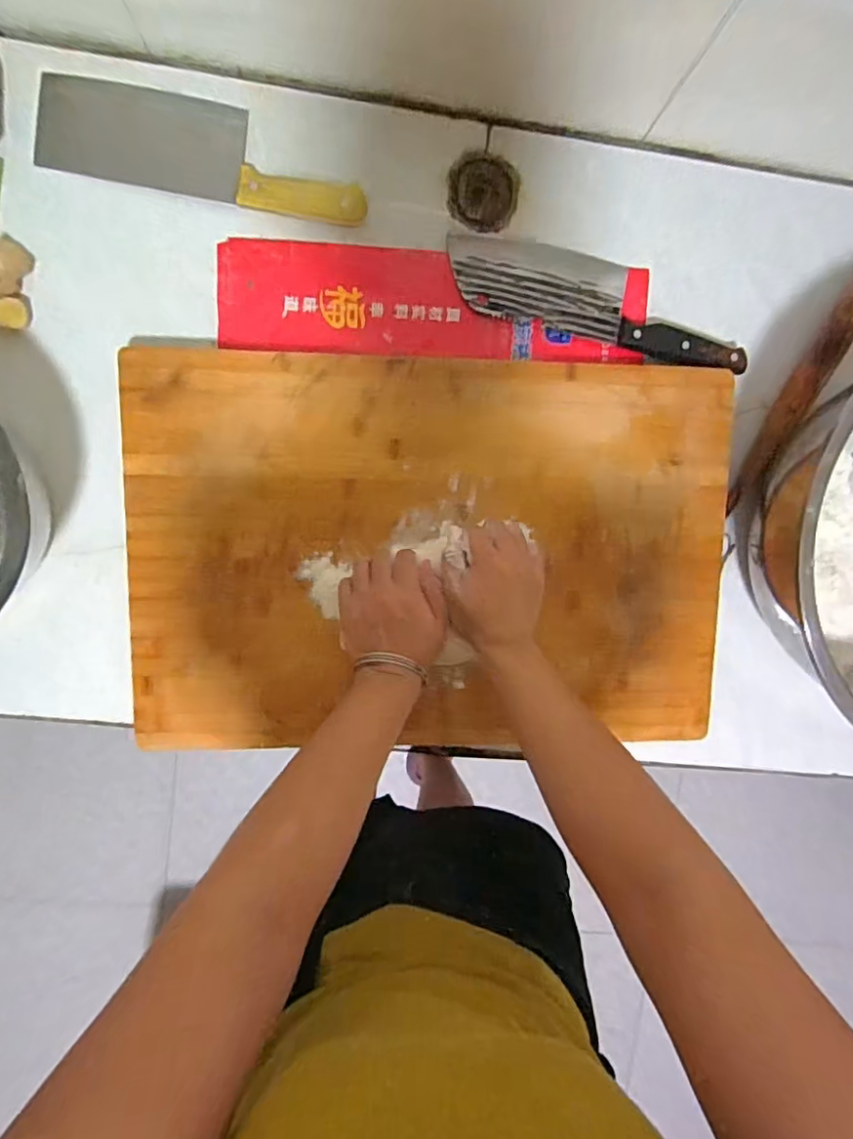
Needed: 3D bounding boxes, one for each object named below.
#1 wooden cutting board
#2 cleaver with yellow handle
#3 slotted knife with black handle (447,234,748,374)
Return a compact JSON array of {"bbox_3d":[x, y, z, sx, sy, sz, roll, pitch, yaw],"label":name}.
[{"bbox_3d":[0.009,-0.010,0.535,0.555,0.032,0.363,1,95,-3],"label":"wooden cutting board"},{"bbox_3d":[-0.195,-0.370,0.494,0.283,0.020,0.085,12,94,-4],"label":"cleaver with yellow handle"},{"bbox_3d":[0.166,-0.258,0.530,0.291,0.016,0.082,14,94,-6],"label":"slotted knife with black handle"}]

